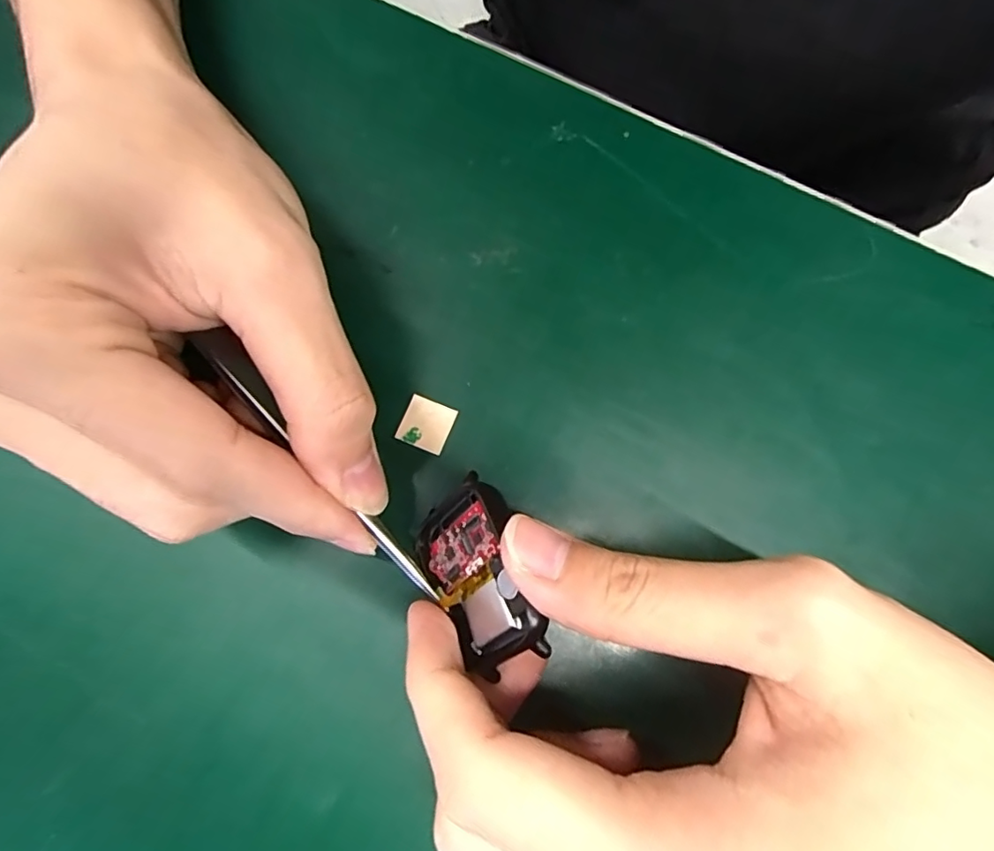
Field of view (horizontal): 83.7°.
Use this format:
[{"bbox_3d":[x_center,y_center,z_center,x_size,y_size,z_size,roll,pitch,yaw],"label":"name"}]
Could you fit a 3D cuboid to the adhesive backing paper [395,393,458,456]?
[{"bbox_3d":[-0.022,-0.001,0.173,0.015,0.004,0.015,22,79,6],"label":"adhesive backing paper"}]

